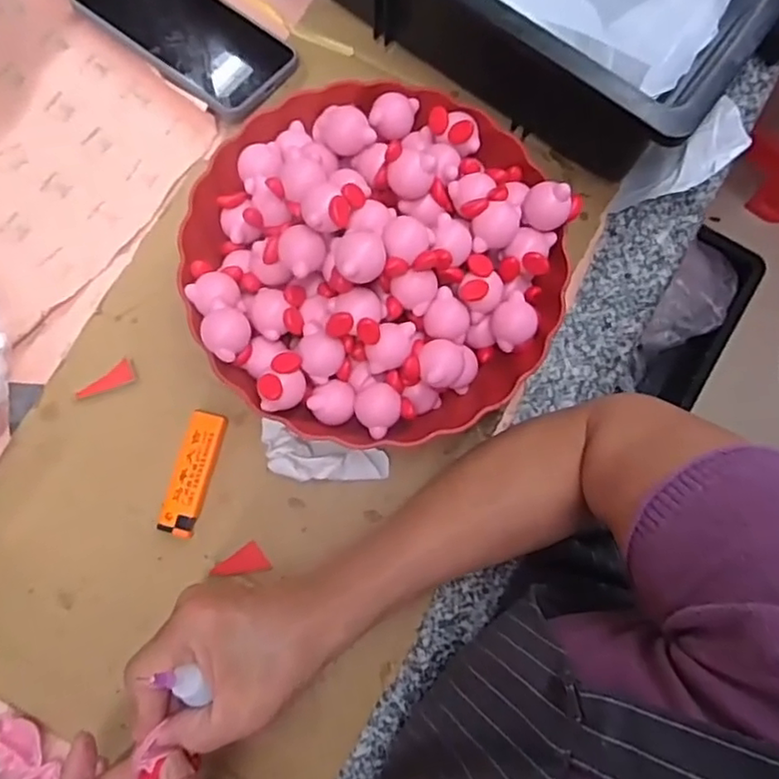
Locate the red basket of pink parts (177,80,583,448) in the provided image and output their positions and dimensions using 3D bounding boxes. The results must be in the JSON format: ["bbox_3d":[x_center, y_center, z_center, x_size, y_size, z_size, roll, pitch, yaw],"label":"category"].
[{"bbox_3d":[-0.009,-0.087,0.402,0.229,0.095,0.239,0,78,-2],"label":"red basket of pink parts"}]

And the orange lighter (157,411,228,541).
[{"bbox_3d":[-0.126,0.054,0.408,0.023,0.010,0.080,13,78,1],"label":"orange lighter"}]

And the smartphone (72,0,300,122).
[{"bbox_3d":[-0.155,-0.272,0.476,0.170,0.011,0.083,36,70,8],"label":"smartphone"}]

